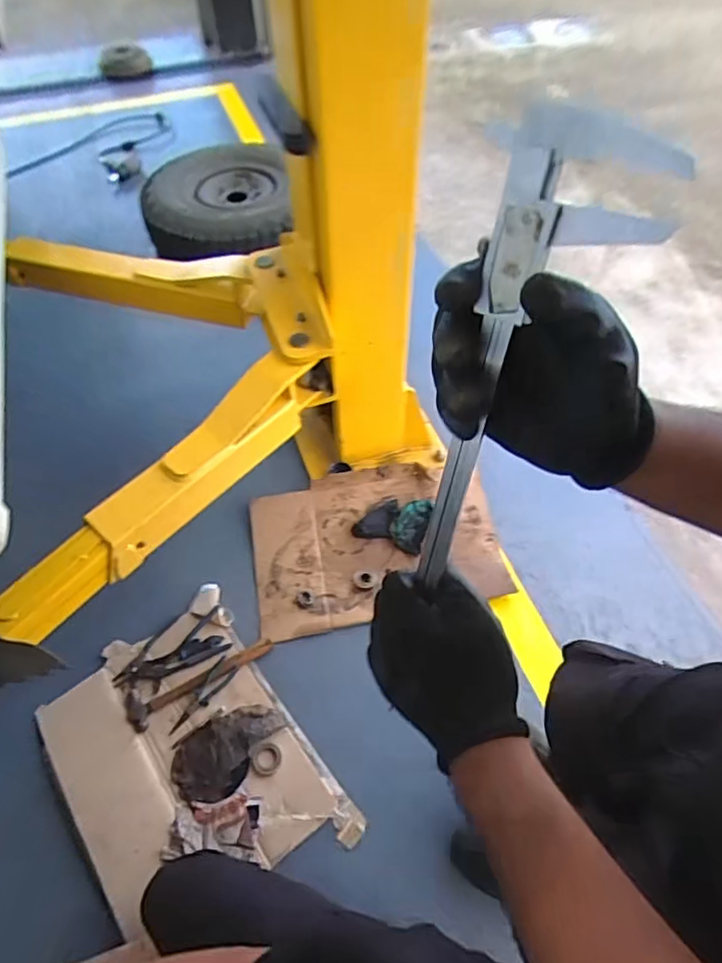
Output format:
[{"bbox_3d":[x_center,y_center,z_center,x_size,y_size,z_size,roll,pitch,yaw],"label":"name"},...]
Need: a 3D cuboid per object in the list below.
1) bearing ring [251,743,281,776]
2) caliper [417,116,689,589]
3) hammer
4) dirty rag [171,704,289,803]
[{"bbox_3d":[-0.200,0.585,1.201,0.061,0.008,0.061,0,55,0],"label":"bearing ring"},{"bbox_3d":[0.085,-0.050,0.332,0.085,0.278,0.021,16,33,7],"label":"caliper"},{"bbox_3d":[-0.365,0.445,1.293,0.342,0.030,0.108,-19,57,-13],"label":"hammer"},{"bbox_3d":[-0.291,0.560,1.210,0.145,0.019,0.230,32,61,20],"label":"dirty rag"}]

